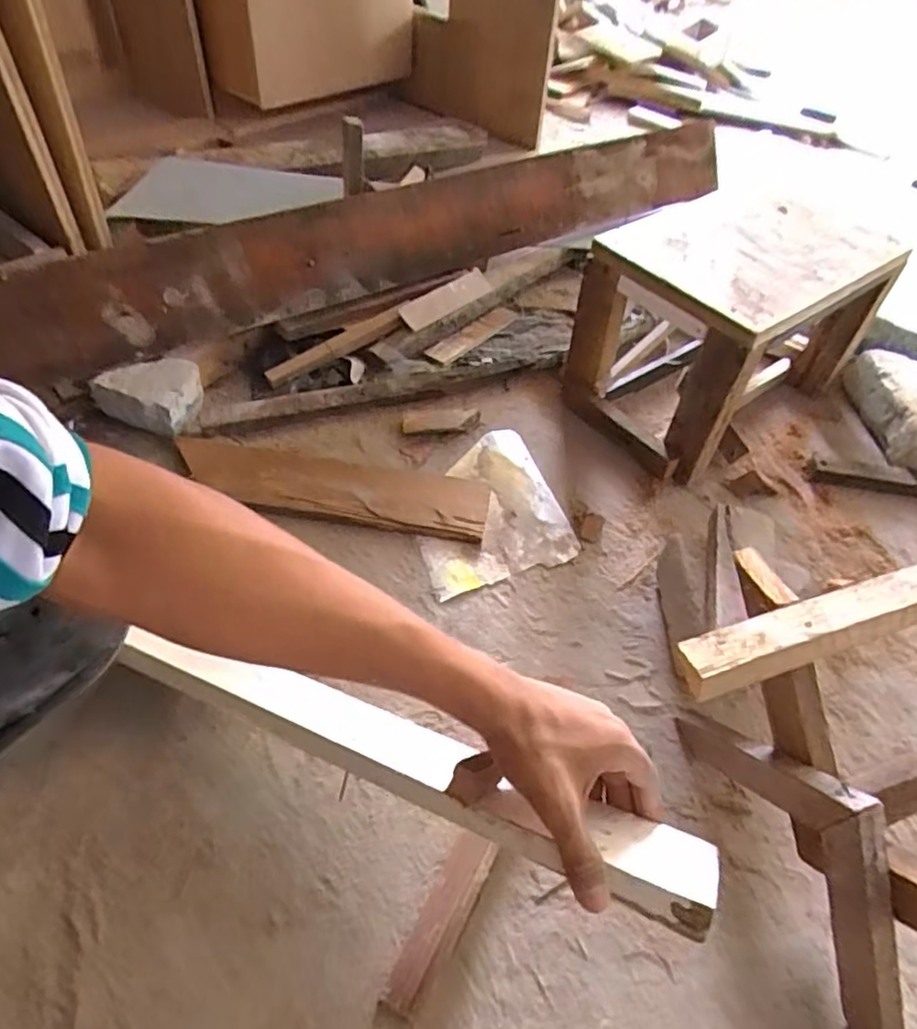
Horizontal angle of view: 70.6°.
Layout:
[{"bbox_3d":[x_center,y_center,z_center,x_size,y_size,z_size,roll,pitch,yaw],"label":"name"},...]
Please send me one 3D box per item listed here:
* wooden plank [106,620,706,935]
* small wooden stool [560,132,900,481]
[{"bbox_3d":[-0.057,0.167,0.457,0.451,0.022,0.068,15,19,22],"label":"wooden plank"},{"bbox_3d":[0.330,-0.243,0.827,0.340,0.215,0.237,-29,57,-28],"label":"small wooden stool"}]

